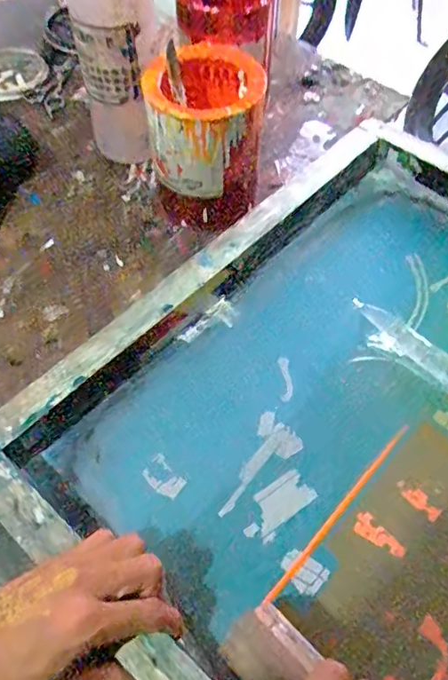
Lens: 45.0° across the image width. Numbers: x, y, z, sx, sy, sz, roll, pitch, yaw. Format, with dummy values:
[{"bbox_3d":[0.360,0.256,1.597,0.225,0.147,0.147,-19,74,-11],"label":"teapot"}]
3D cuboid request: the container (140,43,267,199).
[{"bbox_3d":[-0.015,-0.211,0.522,0.101,0.093,0.111,10,57,6],"label":"container"}]

